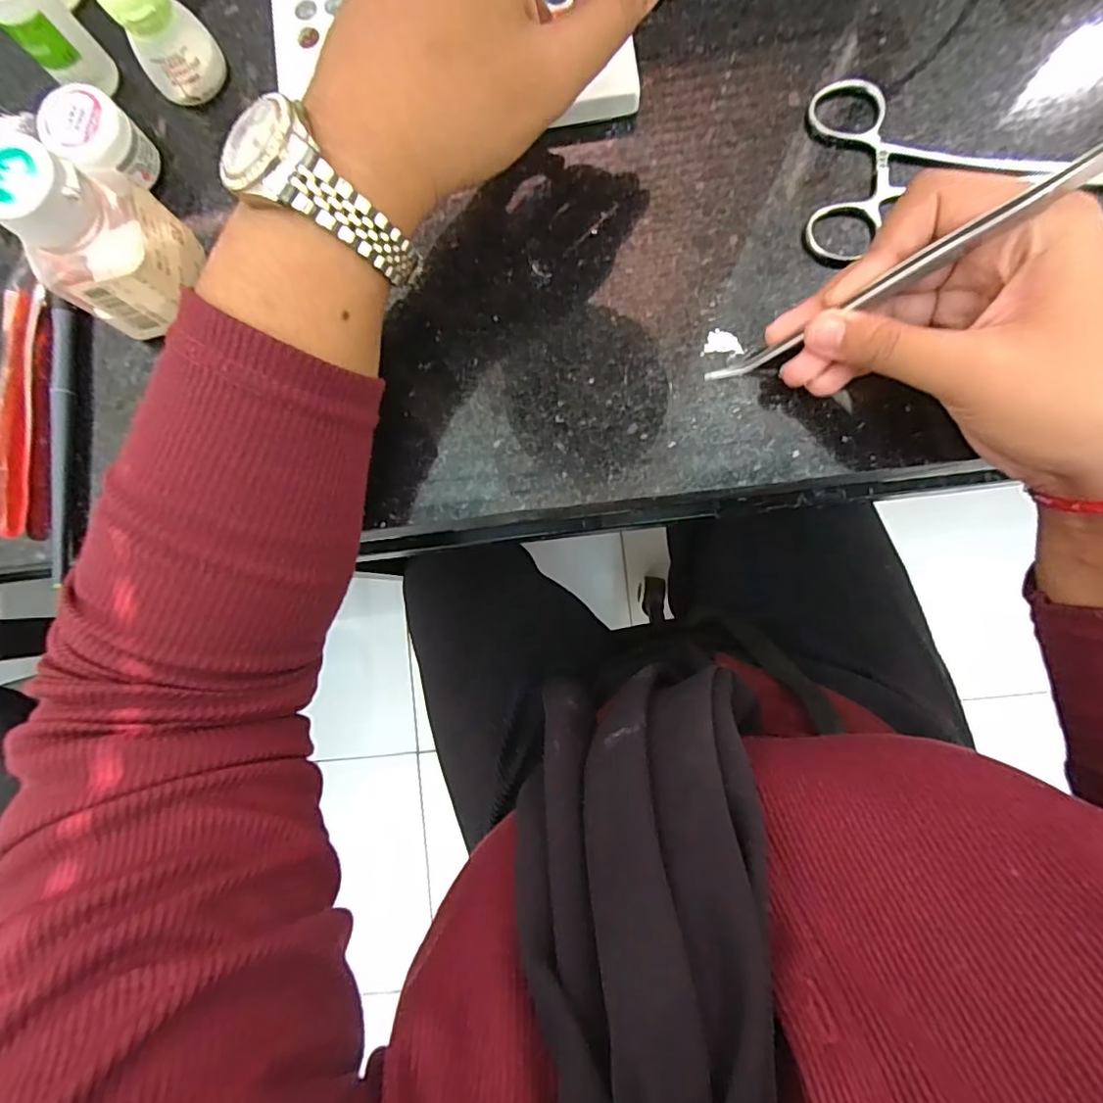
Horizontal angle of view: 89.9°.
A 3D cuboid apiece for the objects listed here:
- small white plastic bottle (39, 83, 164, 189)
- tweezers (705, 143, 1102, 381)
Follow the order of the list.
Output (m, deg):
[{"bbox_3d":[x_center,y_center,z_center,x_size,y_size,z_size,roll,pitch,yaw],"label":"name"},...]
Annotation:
[{"bbox_3d":[-0.187,-0.170,0.230,0.033,0.032,0.030,41,89,5],"label":"small white plastic bottle"},{"bbox_3d":[0.121,-0.095,0.188,0.147,0.011,0.006,-24,84,42],"label":"tweezers"}]

